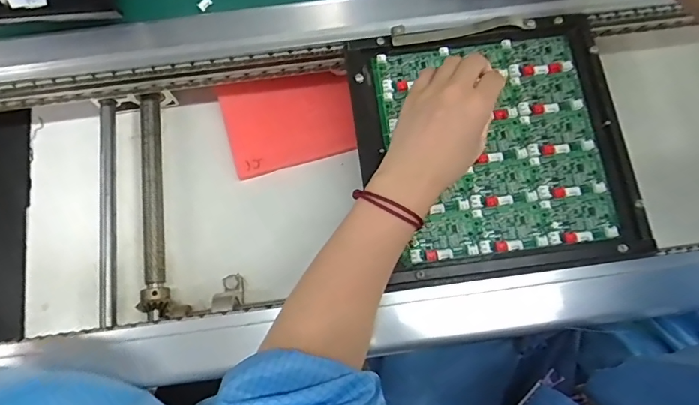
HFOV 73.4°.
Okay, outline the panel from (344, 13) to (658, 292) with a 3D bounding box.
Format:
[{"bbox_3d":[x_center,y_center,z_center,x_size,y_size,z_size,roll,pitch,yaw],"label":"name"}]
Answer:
[{"bbox_3d":[0.115,-0.055,0.395,0.202,0.027,0.227,-11,79,4],"label":"panel"}]

